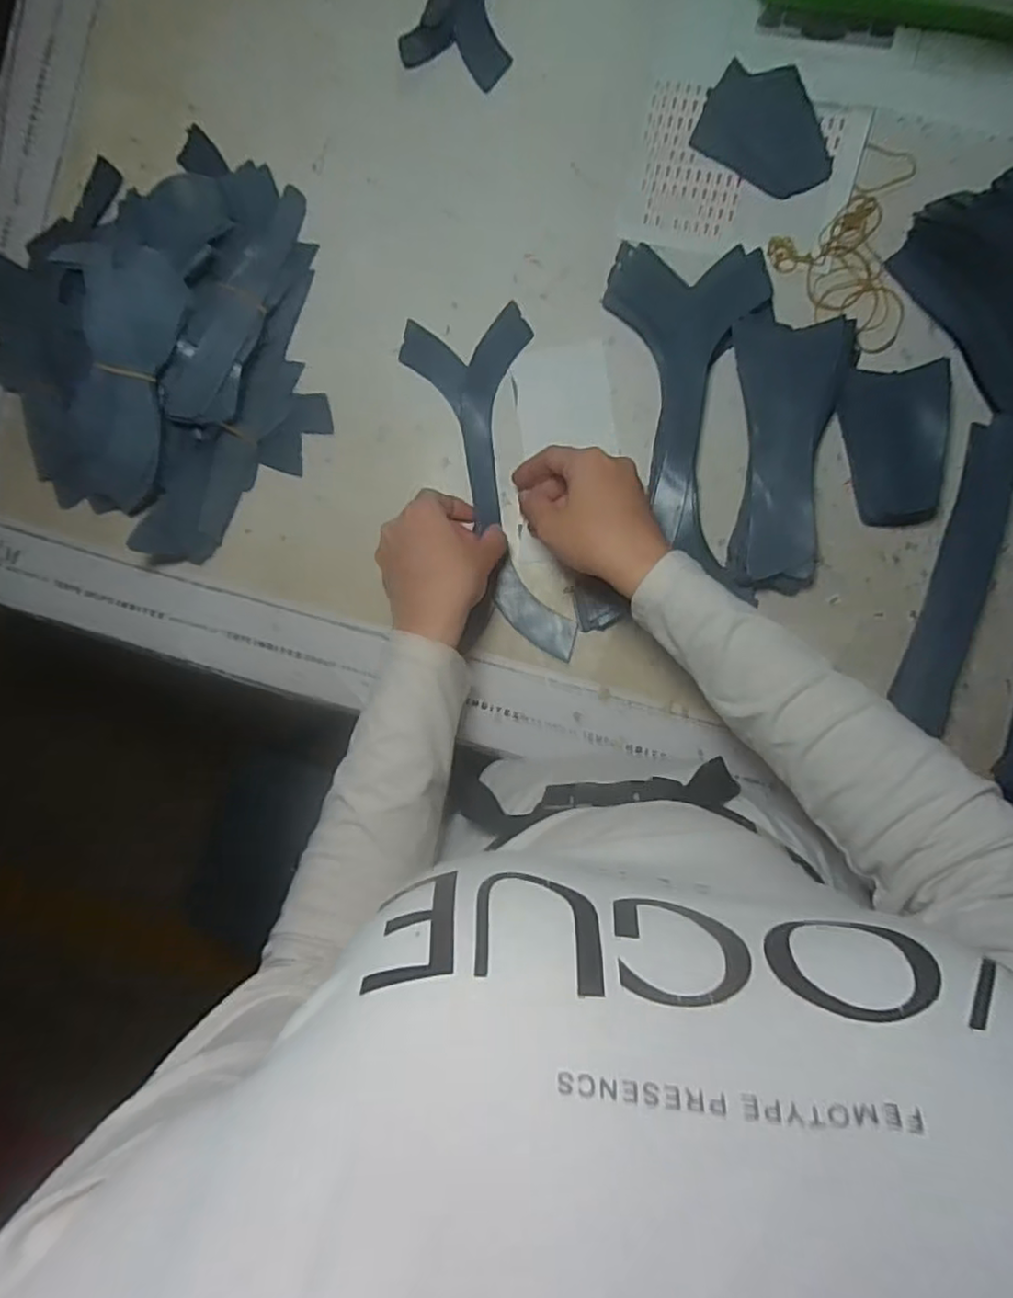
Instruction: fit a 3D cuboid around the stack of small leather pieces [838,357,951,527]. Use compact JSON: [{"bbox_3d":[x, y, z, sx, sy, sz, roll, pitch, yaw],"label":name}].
[{"bbox_3d":[0.248,-0.128,0.429,0.056,0.031,0.094,-2,90,6],"label":"stack of small leather pieces"}]

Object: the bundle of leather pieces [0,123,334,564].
[{"bbox_3d":[-0.251,-0.225,0.459,0.254,0.081,0.261,0,91,6],"label":"bundle of leather pieces"}]

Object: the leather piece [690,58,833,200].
[{"bbox_3d":[0.178,-0.349,0.450,0.094,0.004,0.069,38,94,5],"label":"leather piece"}]

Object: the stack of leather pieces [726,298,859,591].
[{"bbox_3d":[0.186,-0.131,0.443,0.070,0.029,0.180,2,91,6],"label":"stack of leather pieces"}]

